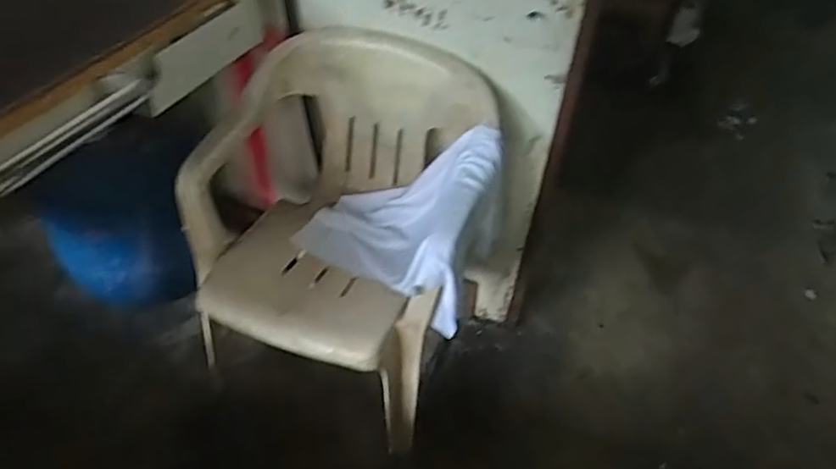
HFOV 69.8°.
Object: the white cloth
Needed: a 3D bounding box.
[{"bbox_3d":[-0.060,-0.034,1.215,0.399,0.292,0.329,17,43,12],"label":"white cloth"}]

